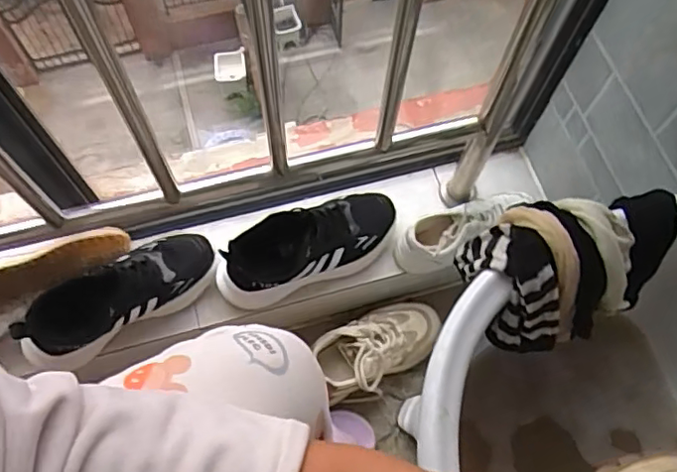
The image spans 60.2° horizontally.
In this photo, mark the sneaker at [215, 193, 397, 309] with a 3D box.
[{"bbox_3d":[-0.041,0.018,0.874,0.287,0.098,0.102,-26,69,-12],"label":"sneaker"}]

